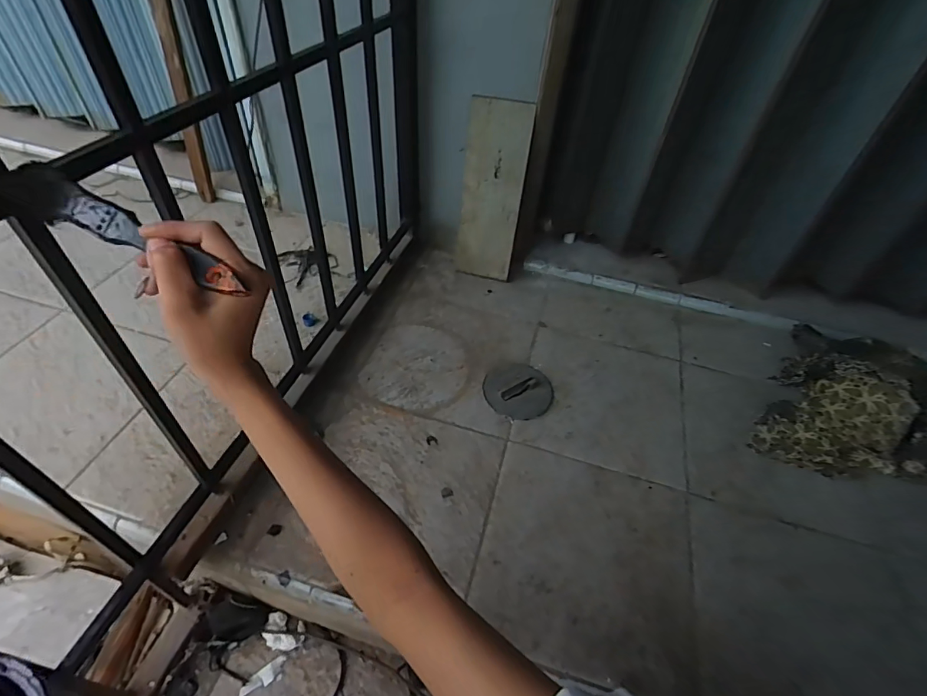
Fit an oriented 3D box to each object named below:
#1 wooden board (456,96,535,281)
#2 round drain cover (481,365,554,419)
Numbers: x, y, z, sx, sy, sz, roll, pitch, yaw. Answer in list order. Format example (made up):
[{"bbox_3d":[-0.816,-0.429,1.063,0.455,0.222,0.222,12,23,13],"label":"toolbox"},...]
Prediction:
[{"bbox_3d":[0.060,-0.321,0.967,0.129,0.370,0.011,17,38,15],"label":"wooden board"},{"bbox_3d":[0.102,0.076,0.841,0.123,0.006,0.122,2,53,-3],"label":"round drain cover"}]

